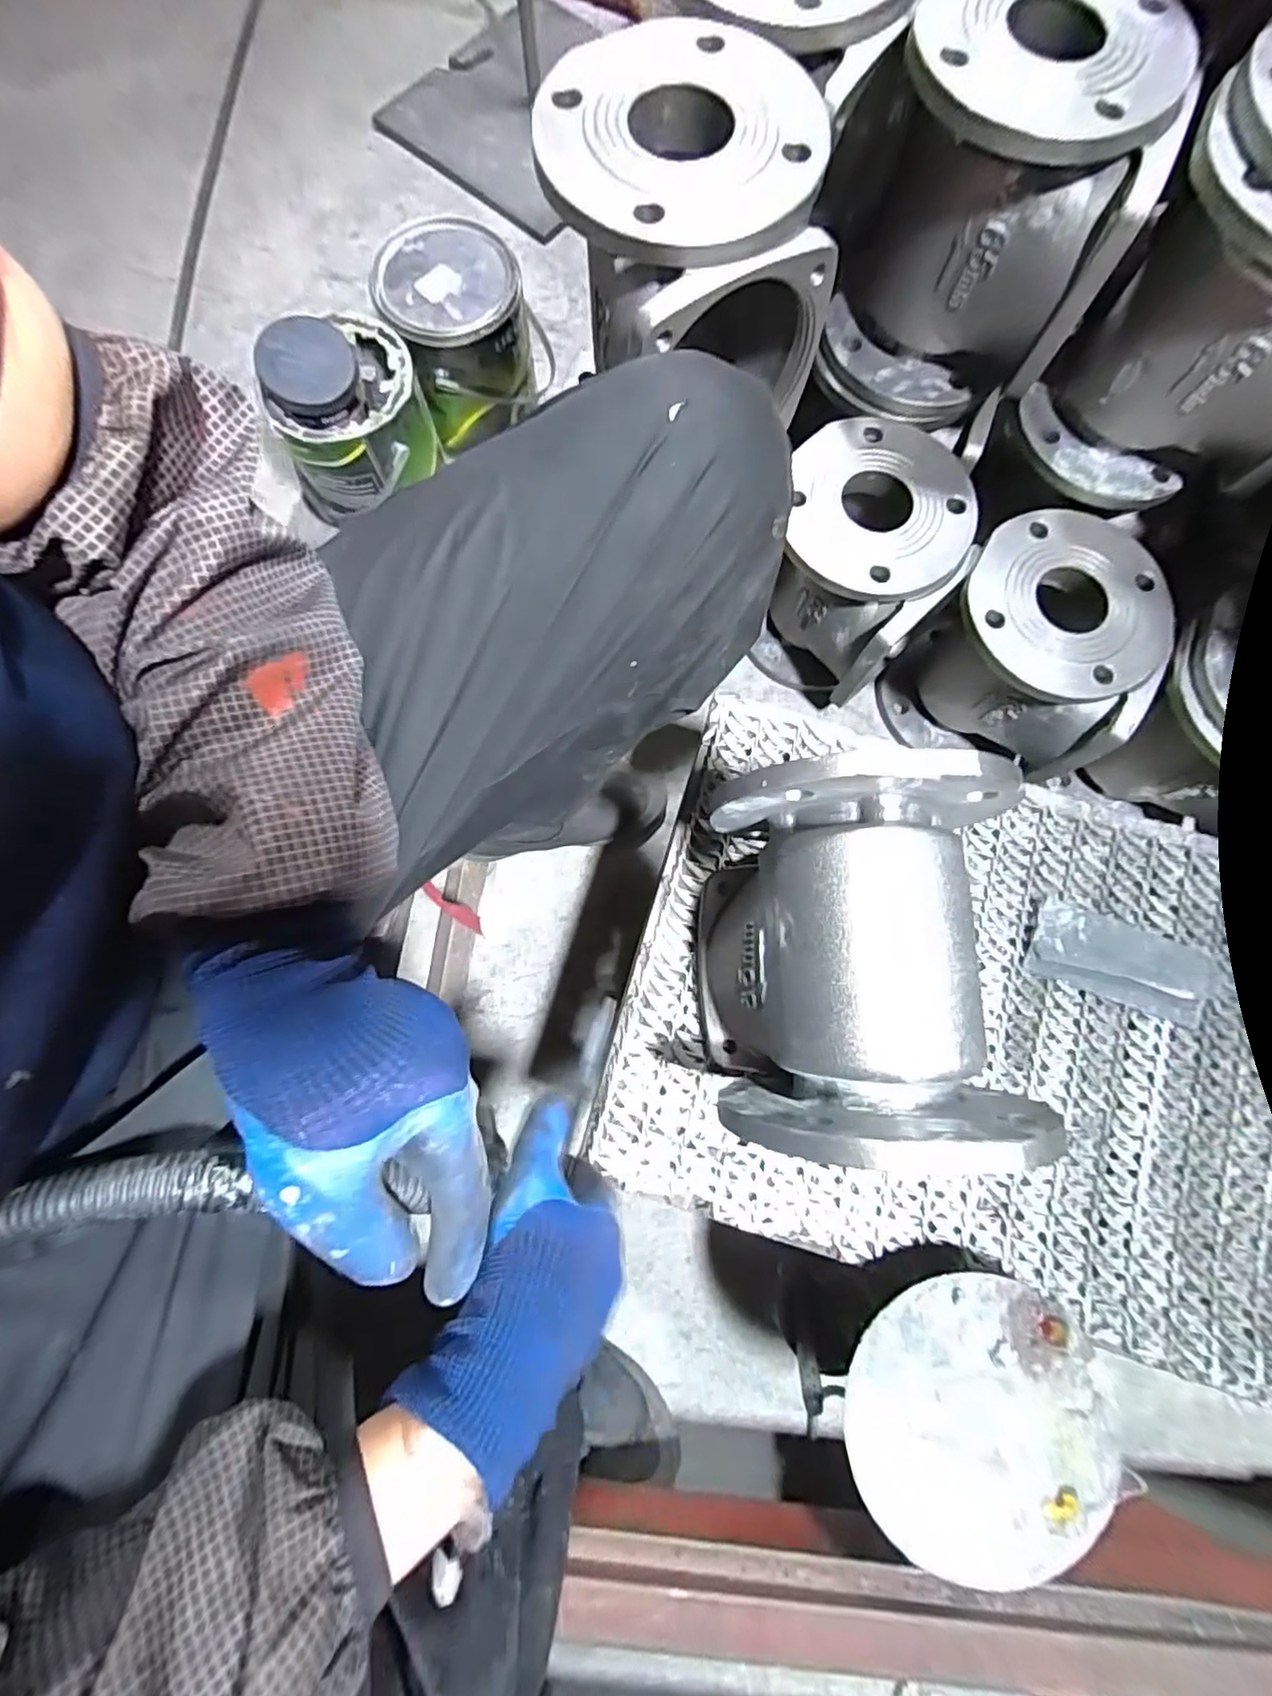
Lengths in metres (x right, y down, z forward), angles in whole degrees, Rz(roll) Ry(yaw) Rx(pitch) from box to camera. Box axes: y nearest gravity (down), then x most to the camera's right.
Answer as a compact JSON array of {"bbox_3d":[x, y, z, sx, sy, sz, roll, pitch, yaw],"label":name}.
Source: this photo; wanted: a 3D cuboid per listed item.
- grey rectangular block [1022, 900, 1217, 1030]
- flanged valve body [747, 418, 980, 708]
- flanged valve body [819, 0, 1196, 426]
[{"bbox_3d":[0.372,0.087,0.466,0.133,0.023,0.060,20,80,3],"label":"grey rectangular block"},{"bbox_3d":[0.219,-0.285,0.633,0.173,0.193,0.188,0,79,0],"label":"flanged valve body"},{"bbox_3d":[0.259,-0.488,0.480,0.189,0.201,0.155,15,79,2],"label":"flanged valve body"}]

